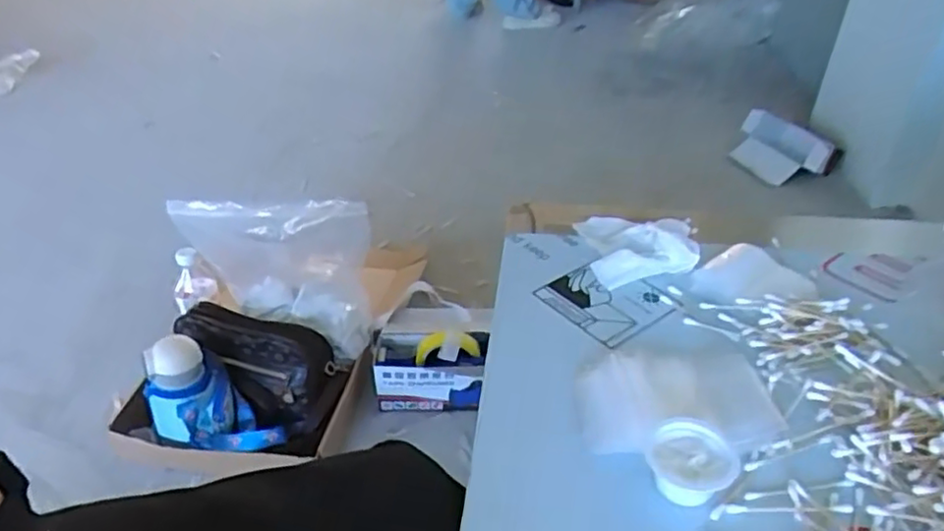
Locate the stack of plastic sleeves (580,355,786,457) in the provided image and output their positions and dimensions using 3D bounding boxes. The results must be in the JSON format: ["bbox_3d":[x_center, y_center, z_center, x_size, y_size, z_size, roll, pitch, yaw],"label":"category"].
[{"bbox_3d":[0.141,0.091,0.457,0.132,0.015,0.087,-2,37,1],"label":"stack of plastic sleeves"}]

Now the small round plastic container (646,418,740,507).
[{"bbox_3d":[0.134,0.120,0.405,0.047,0.020,0.048,-2,37,1],"label":"small round plastic container"}]

